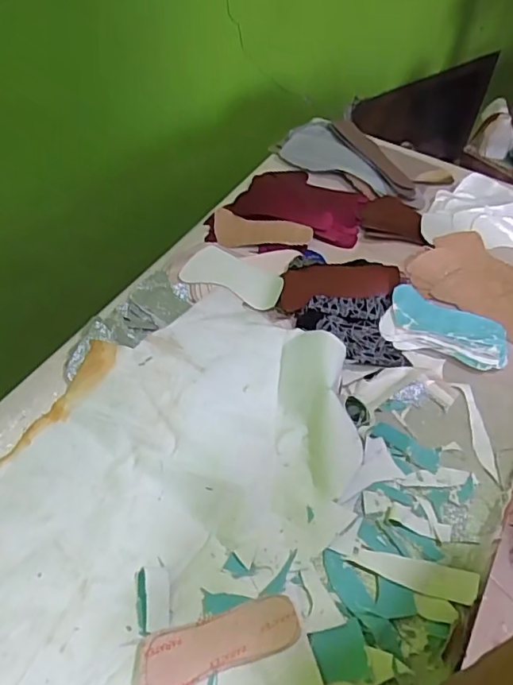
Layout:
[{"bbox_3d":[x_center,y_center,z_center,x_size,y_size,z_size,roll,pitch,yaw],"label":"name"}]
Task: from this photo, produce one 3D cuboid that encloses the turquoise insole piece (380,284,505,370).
[{"bbox_3d":[0.275,-0.017,0.794,0.178,0.028,0.091,22,53,12],"label":"turquoise insole piece"}]

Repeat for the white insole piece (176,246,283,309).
[{"bbox_3d":[-0.032,-0.104,0.845,0.153,0.024,0.074,19,53,10],"label":"white insole piece"}]

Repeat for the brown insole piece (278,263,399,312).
[{"bbox_3d":[0.125,-0.093,0.844,0.189,0.012,0.066,-10,69,-9],"label":"brown insole piece"}]

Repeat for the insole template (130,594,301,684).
[{"bbox_3d":[-0.044,0.291,0.526,0.170,0.024,0.066,-20,56,-19],"label":"insole template"}]

